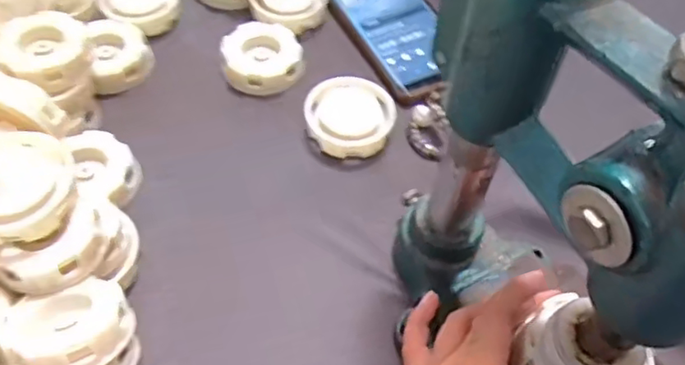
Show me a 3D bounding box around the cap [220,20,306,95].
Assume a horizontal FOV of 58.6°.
[{"bbox_3d":[-0.062,-0.098,0.481,0.060,0.018,0.058,1,56,-2],"label":"cap"}]

